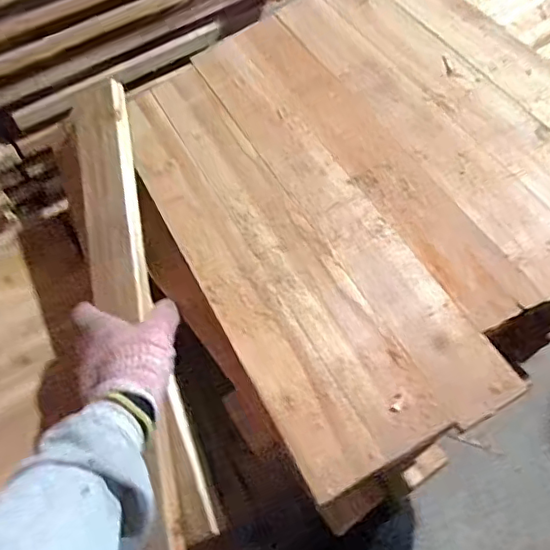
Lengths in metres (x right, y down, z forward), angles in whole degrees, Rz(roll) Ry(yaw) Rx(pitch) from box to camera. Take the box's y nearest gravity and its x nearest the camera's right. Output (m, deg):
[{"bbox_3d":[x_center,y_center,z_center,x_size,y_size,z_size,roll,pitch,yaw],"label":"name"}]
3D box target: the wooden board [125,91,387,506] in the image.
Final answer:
[{"bbox_3d":[-0.053,-0.019,0.544,0.057,0.013,0.477,-24,59,-15],"label":"wooden board"}]

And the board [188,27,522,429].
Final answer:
[{"bbox_3d":[0.044,-0.086,0.558,0.060,0.014,0.514,-24,59,-15],"label":"board"}]

